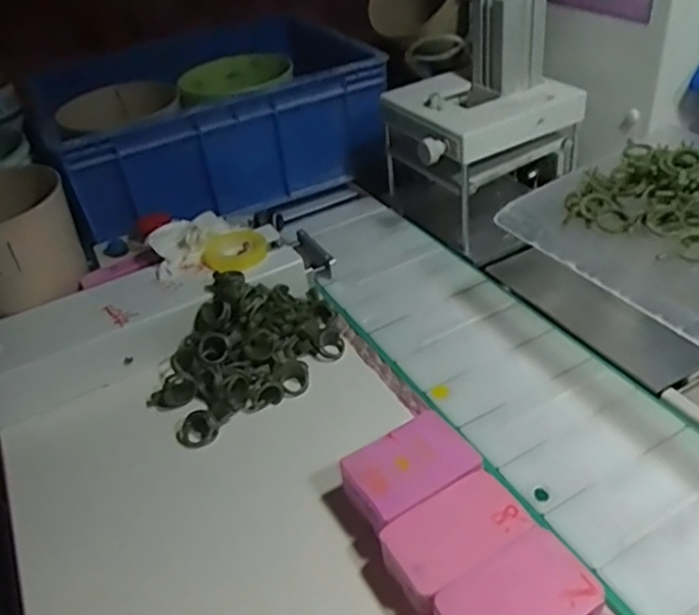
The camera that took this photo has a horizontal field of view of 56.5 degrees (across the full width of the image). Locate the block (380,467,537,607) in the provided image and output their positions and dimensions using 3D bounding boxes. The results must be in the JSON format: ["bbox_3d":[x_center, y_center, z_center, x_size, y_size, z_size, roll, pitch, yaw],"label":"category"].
[{"bbox_3d":[0.054,0.121,0.337,0.075,0.022,0.043,-25,41,-21],"label":"block"}]

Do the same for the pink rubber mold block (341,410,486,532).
[{"bbox_3d":[0.034,0.095,0.370,0.070,0.025,0.049,-25,41,-20],"label":"pink rubber mold block"}]

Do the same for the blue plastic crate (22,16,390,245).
[{"bbox_3d":[-0.138,-0.206,0.705,0.347,0.124,0.224,-23,40,-18],"label":"blue plastic crate"}]

